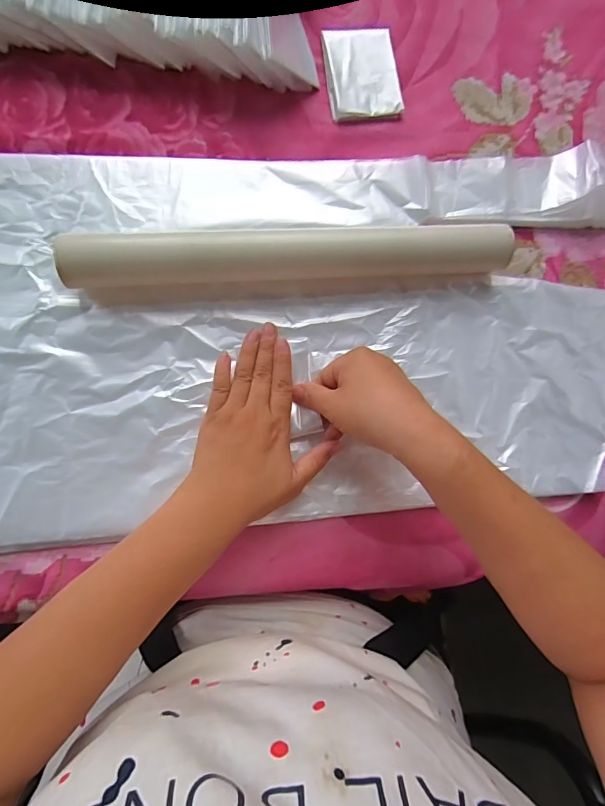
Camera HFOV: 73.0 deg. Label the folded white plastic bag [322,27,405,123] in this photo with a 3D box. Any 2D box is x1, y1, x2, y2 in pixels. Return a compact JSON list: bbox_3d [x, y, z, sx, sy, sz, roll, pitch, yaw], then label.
[{"bbox_3d":[0.055,-0.300,0.372,0.064,0.009,0.078,-9,88,-7],"label":"folded white plastic bag"}]

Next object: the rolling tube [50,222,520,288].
[{"bbox_3d":[-0.004,-0.118,0.328,0.346,0.038,0.035,-4,87,-7],"label":"rolling tube"}]

